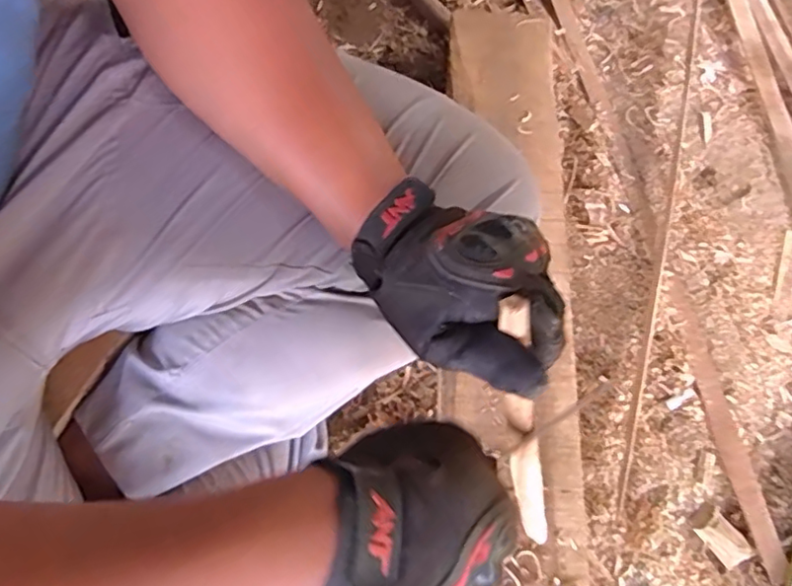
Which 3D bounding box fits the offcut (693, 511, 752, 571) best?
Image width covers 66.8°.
[{"bbox_3d":[0.311,0.235,0.565,0.032,0.009,0.048,-37,76,-13],"label":"offcut"}]

